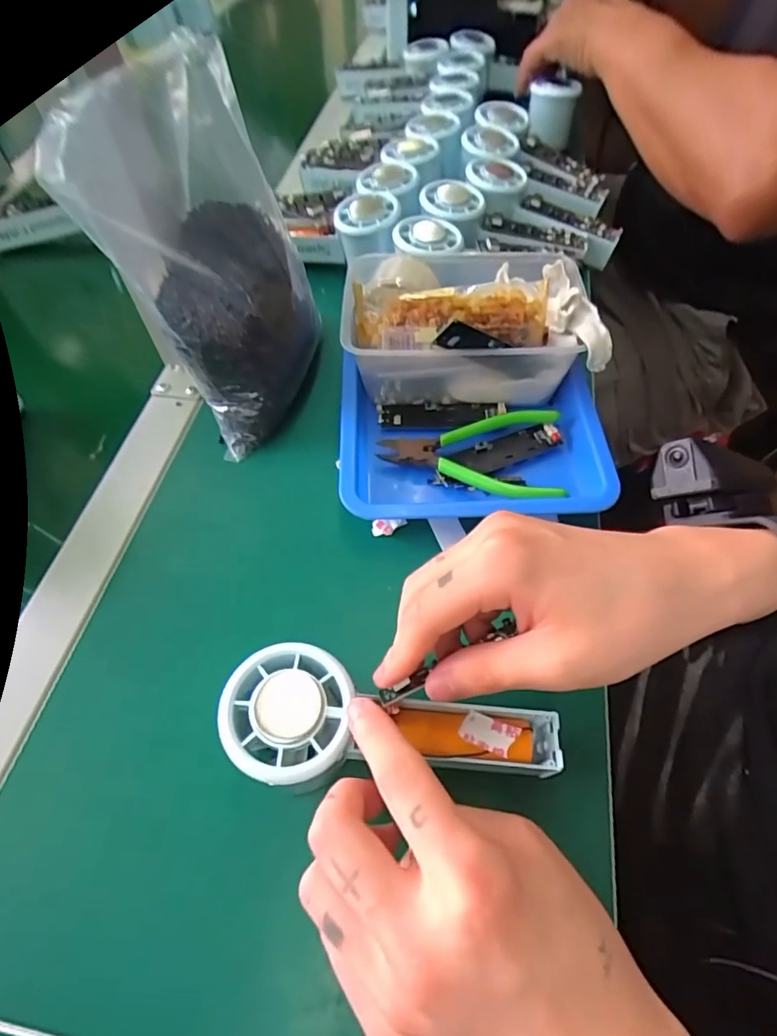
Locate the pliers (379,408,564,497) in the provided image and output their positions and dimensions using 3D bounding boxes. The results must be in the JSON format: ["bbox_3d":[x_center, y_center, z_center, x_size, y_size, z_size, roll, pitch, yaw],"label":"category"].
[{"bbox_3d":[0.054,-0.044,0.351,0.118,0.009,0.073,2,57,5],"label":"pliers"}]

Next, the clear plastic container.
[{"bbox_3d":[0.055,-0.143,0.380,0.168,0.073,0.115,0,57,3],"label":"clear plastic container"}]

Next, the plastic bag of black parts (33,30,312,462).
[{"bbox_3d":[-0.115,-0.170,0.345,0.110,0.182,0.162,-11,57,-4],"label":"plastic bag of black parts"}]

